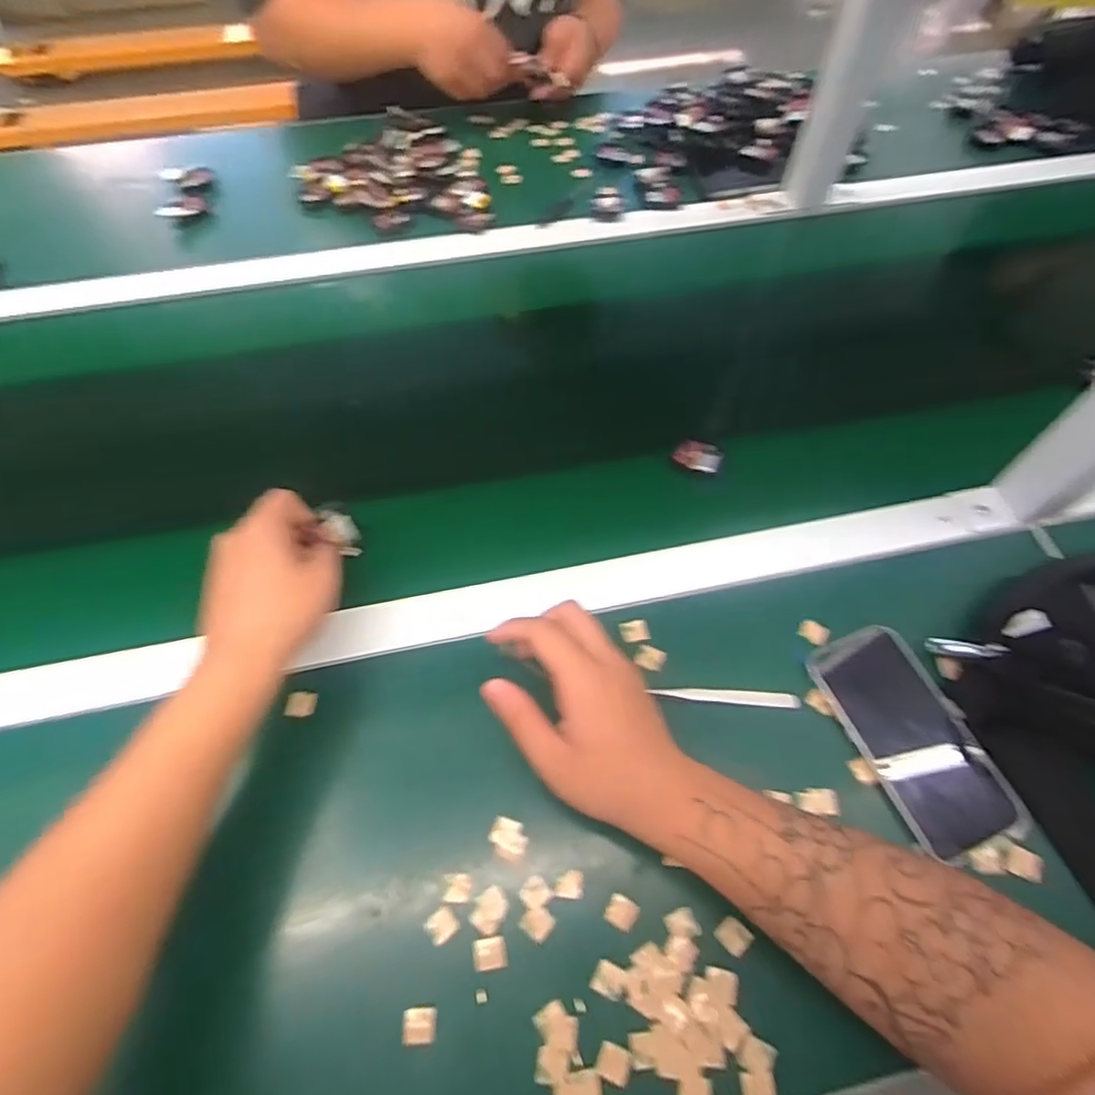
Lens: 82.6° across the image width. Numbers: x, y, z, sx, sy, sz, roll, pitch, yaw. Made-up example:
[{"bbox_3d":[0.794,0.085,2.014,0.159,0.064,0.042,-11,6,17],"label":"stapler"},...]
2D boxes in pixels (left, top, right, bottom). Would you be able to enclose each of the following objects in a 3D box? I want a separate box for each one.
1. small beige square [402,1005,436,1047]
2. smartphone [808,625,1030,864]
[{"bbox_3d":[-0.071,0.266,0.347,0.018,0.006,0.017,0,60,1],"label":"small beige square"},{"bbox_3d":[0.244,0.124,0.416,0.075,0.014,0.146,-22,64,-10],"label":"smartphone"}]

